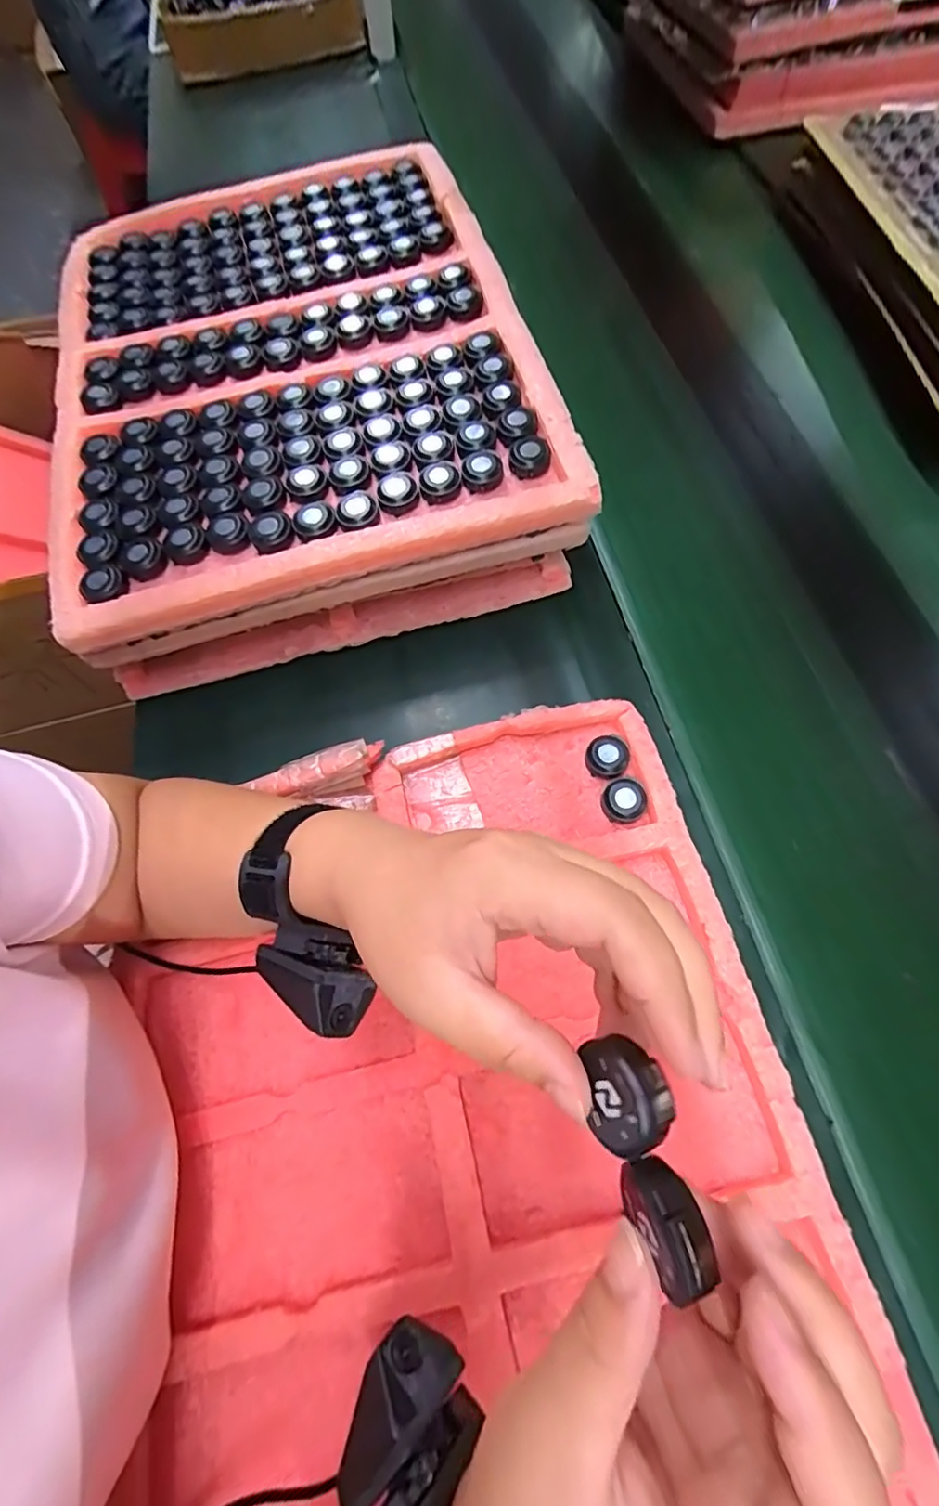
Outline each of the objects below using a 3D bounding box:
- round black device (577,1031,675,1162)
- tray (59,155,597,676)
[{"bbox_3d":[0.044,0.096,0.155,0.020,0.018,0.028,-12,66,-4],"label":"round black device"},{"bbox_3d":[-0.157,-0.339,0.471,0.379,0.054,0.535,-14,66,-5],"label":"tray"}]

